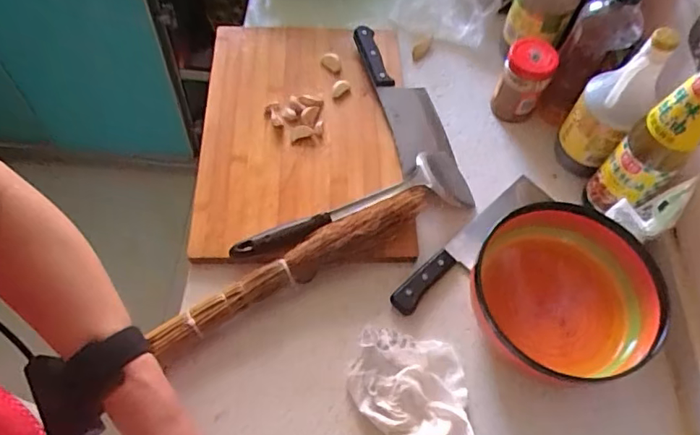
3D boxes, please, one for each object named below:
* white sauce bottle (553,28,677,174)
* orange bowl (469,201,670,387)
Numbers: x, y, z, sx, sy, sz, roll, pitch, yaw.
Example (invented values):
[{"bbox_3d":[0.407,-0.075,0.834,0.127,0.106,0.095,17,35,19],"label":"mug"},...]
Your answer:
[{"bbox_3d":[0.322,-0.132,0.672,0.073,0.228,0.061,32,63,14],"label":"white sauce bottle"},{"bbox_3d":[0.240,0.089,0.616,0.194,0.091,0.205,2,60,-3],"label":"orange bowl"}]

